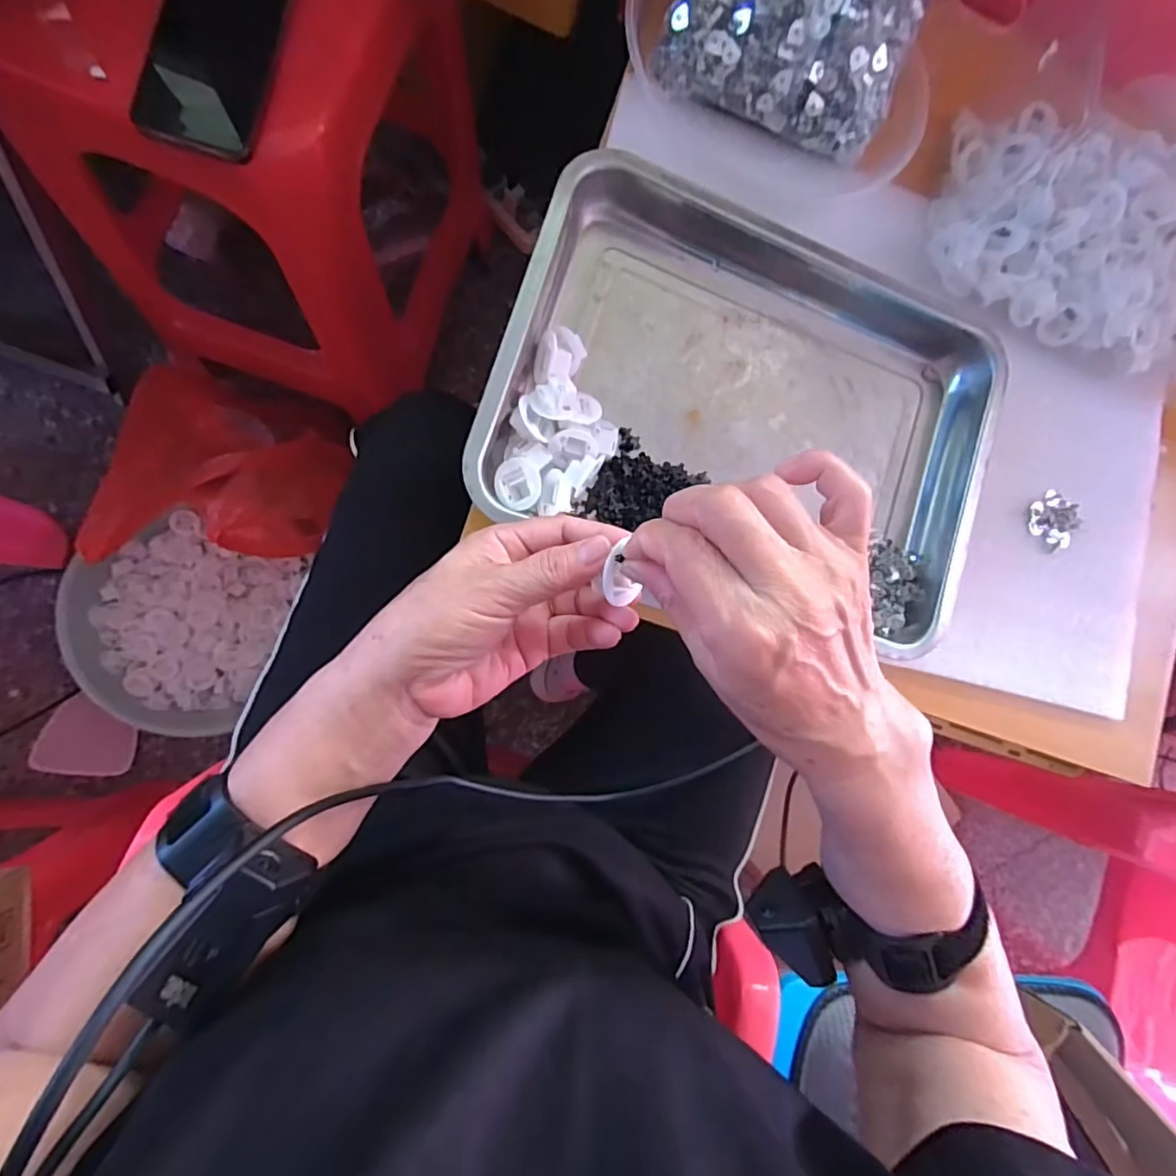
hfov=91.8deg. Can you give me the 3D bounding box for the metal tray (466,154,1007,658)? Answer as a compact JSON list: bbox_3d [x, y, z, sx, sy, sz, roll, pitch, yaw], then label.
[{"bbox_3d":[0.123,-0.128,0.414,0.368,0.050,0.287,15,84,-10],"label":"metal tray"}]

